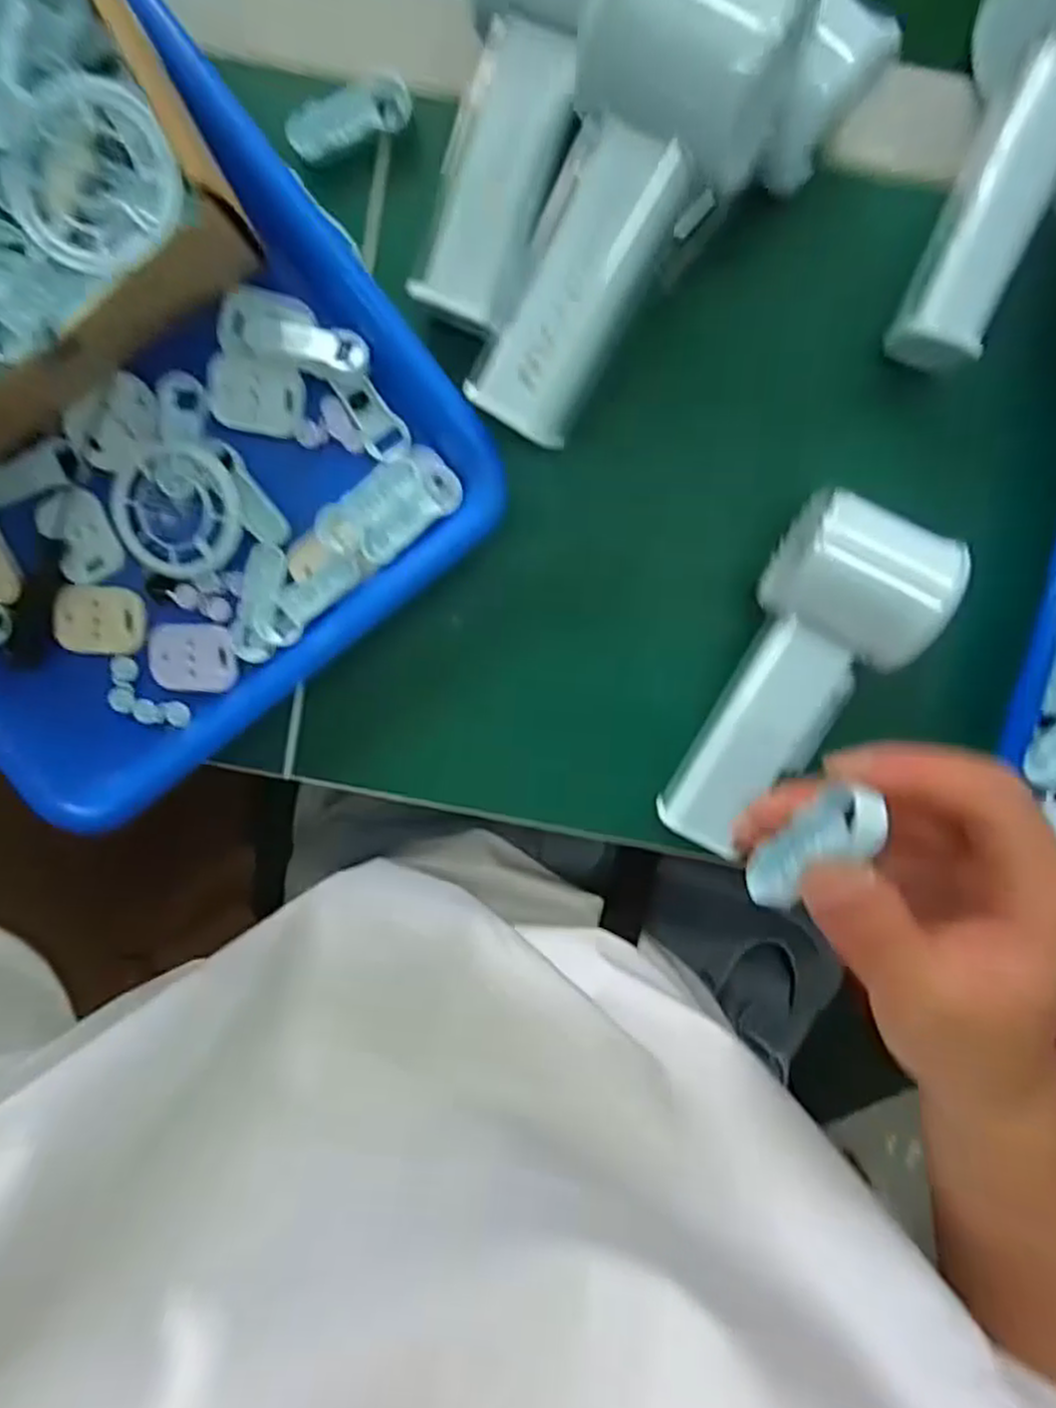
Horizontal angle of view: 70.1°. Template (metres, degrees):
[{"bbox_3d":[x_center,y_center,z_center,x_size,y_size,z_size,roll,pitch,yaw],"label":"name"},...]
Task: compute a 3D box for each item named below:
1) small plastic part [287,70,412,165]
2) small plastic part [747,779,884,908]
[{"bbox_3d":[-0.073,-0.239,0.306,0.050,0.013,0.023,-26,94,5],"label":"small plastic part"},{"bbox_3d":[0.079,0.041,0.209,0.013,0.013,0.051,30,137,-1],"label":"small plastic part"}]

